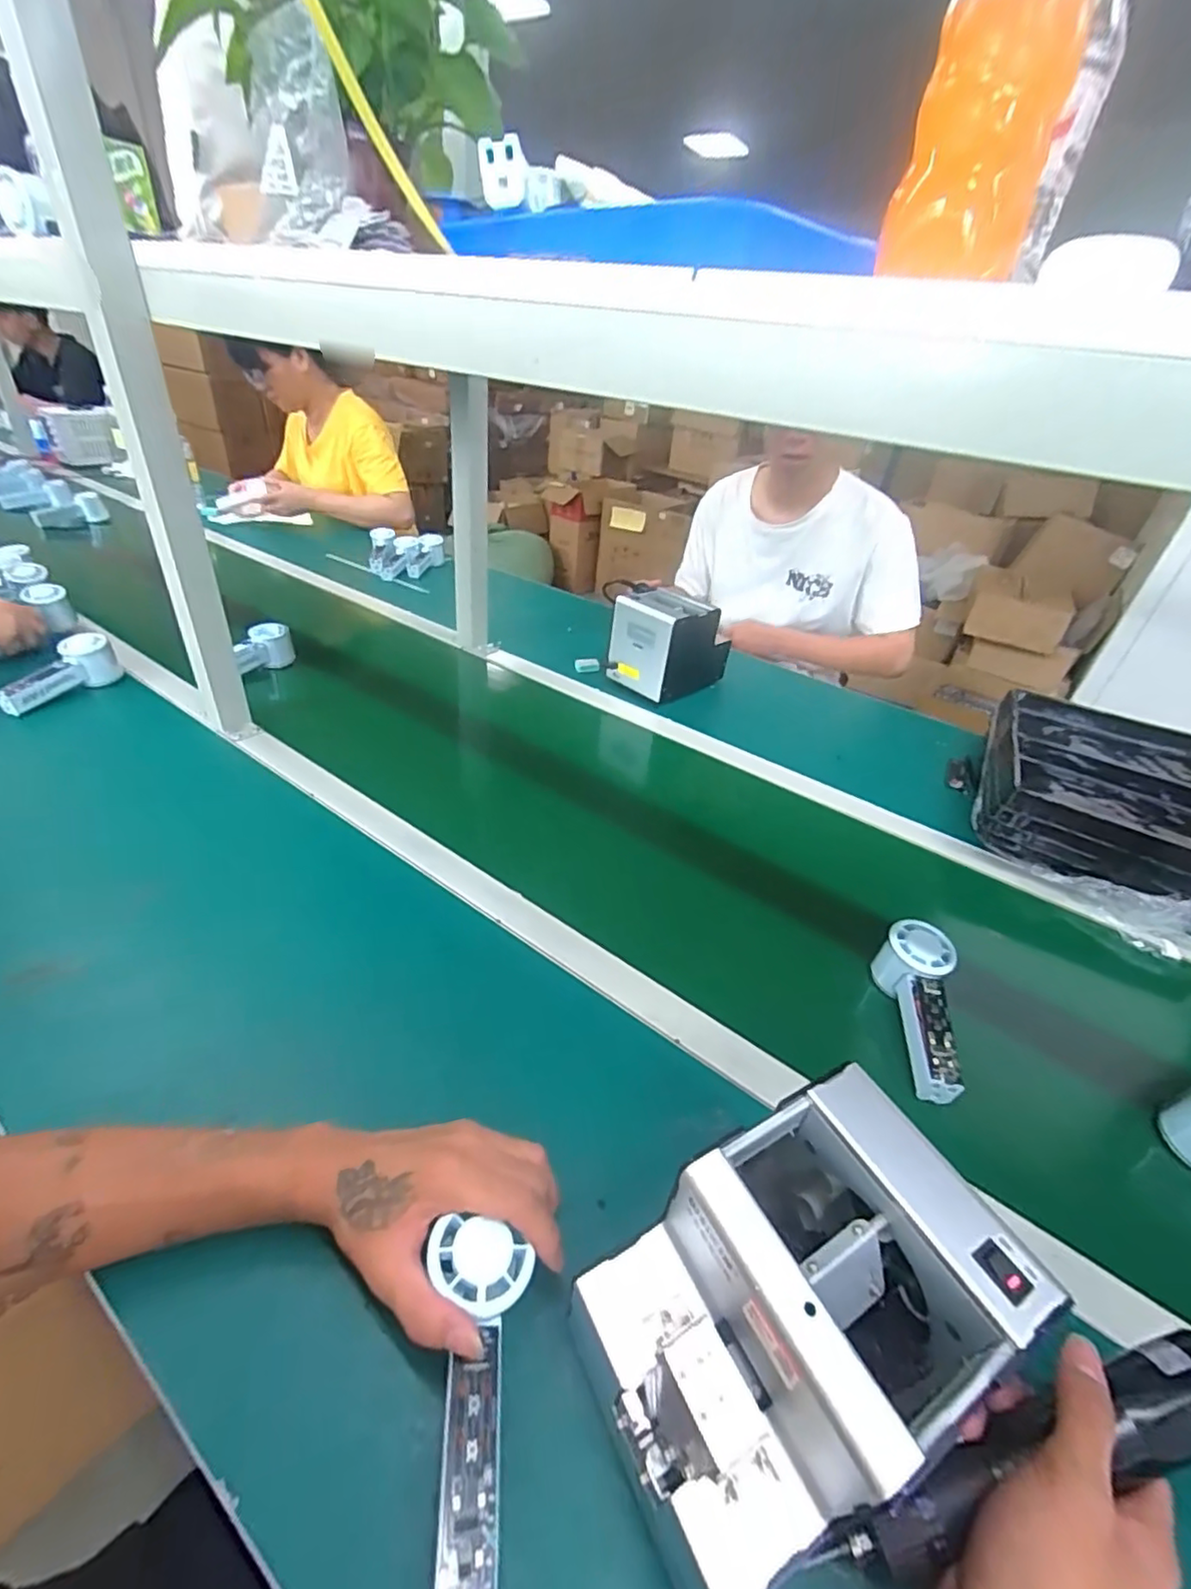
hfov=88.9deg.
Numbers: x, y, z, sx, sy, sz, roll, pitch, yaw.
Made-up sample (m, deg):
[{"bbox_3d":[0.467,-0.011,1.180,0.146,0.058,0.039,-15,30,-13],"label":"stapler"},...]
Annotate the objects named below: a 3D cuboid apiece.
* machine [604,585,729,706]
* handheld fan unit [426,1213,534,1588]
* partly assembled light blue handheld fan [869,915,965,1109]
[{"bbox_3d":[0.129,-0.254,1.036,0.139,0.154,0.175,32,43,32],"label":"machine"},{"bbox_3d":[-0.058,0.290,0.295,0.049,0.022,0.135,1,47,-7],"label":"handheld fan unit"},{"bbox_3d":[0.287,0.189,0.535,0.056,0.045,0.153,9,49,4],"label":"partly assembled light blue handheld fan"}]

